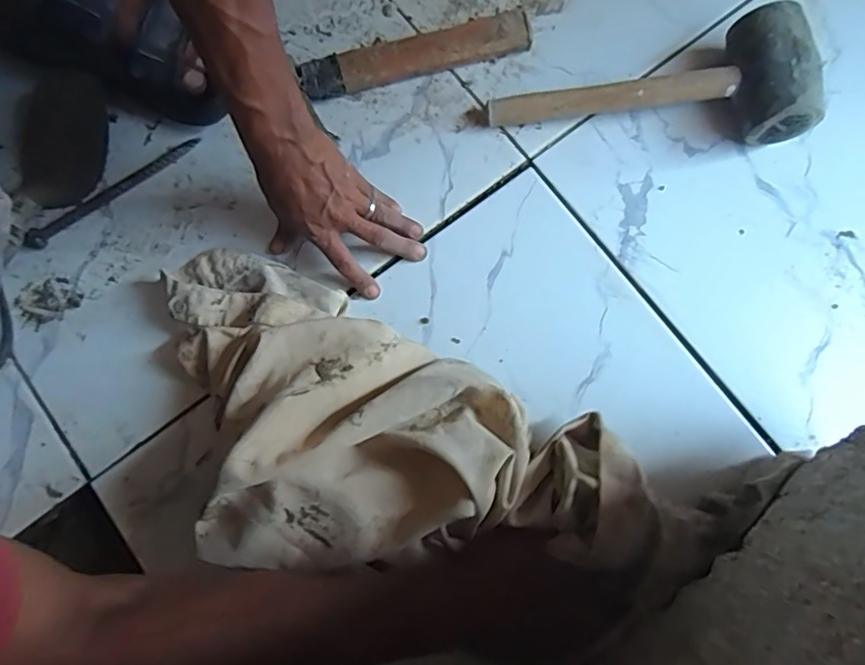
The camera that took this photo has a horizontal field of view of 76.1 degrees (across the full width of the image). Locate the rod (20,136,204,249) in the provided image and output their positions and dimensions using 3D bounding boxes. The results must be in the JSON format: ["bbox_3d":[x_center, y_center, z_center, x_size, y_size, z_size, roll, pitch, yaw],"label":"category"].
[{"bbox_3d":[-0.306,-0.135,0.526,0.184,0.011,0.017,-36,81,-6],"label":"rod"}]

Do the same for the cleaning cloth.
[{"bbox_3d":[-0.055,0.081,0.438,0.434,0.072,0.219,22,80,5],"label":"cleaning cloth"}]

